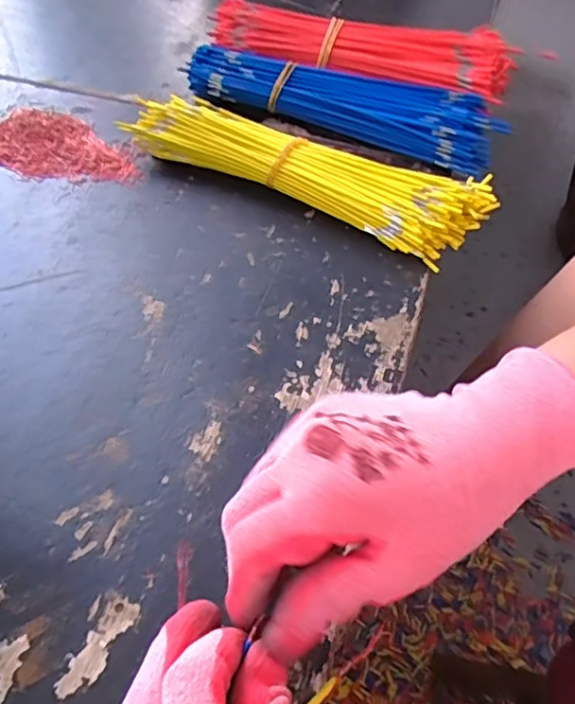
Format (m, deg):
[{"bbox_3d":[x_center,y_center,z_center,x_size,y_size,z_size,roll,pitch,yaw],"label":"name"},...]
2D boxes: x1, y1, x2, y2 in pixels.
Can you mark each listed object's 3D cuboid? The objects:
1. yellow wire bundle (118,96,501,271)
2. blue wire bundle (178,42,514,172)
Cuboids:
[{"bbox_3d":[0.013,-0.137,0.429,0.260,0.033,0.072,23,60,16],"label":"yellow wire bundle"},{"bbox_3d":[0.043,-0.204,0.476,0.249,0.033,0.064,19,59,14],"label":"blue wire bundle"}]

